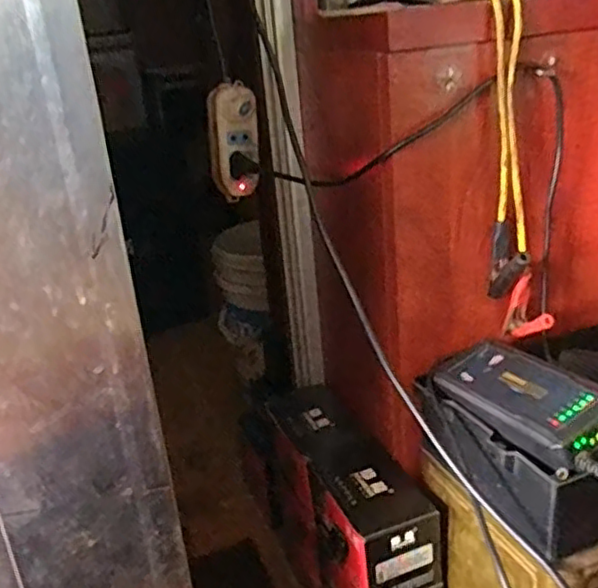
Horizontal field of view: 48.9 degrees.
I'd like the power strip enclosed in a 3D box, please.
[{"bbox_3d":[-0.080,-0.188,0.820,0.059,0.137,0.037,-9,23,-8],"label":"power strip"}]

